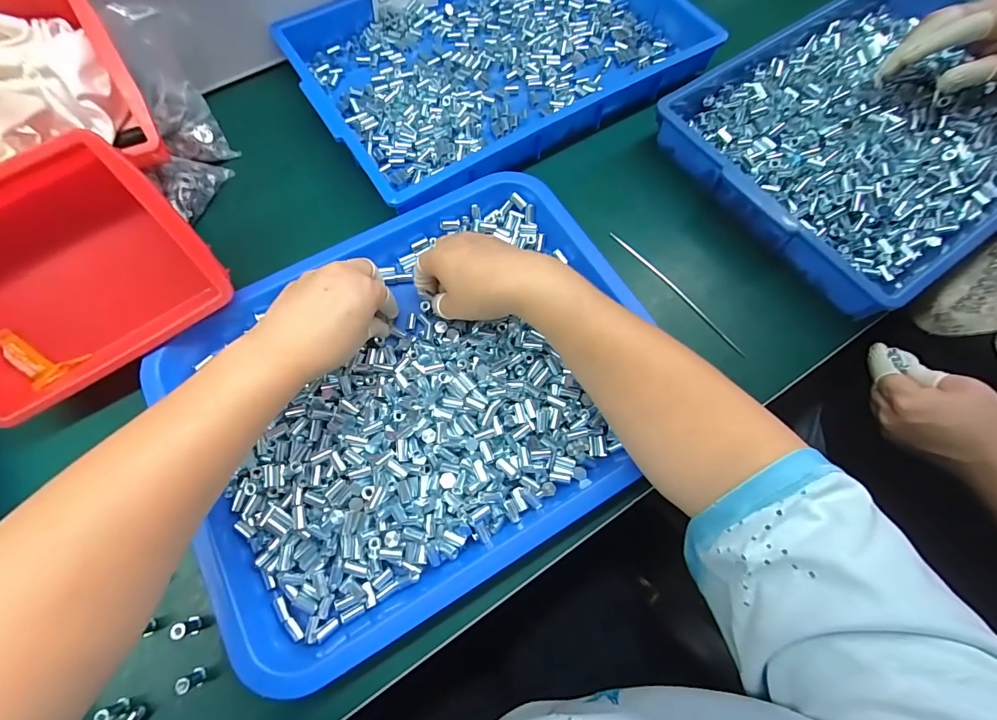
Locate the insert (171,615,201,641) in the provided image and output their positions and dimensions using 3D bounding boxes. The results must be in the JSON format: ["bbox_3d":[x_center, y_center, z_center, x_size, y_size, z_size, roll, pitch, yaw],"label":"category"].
[{"bbox_3d":[-0.222,0.191,0.299,0.009,0.022,0.011,1,69,-2],"label":"insert"}]

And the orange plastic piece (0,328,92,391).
[{"bbox_3d":[-0.379,0.002,0.342,0.040,0.038,0.036,12,70,4],"label":"orange plastic piece"}]

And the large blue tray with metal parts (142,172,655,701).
[{"bbox_3d":[-0.057,0.026,0.344,0.379,0.037,0.297,-29,73,-12],"label":"large blue tray with metal parts"}]

